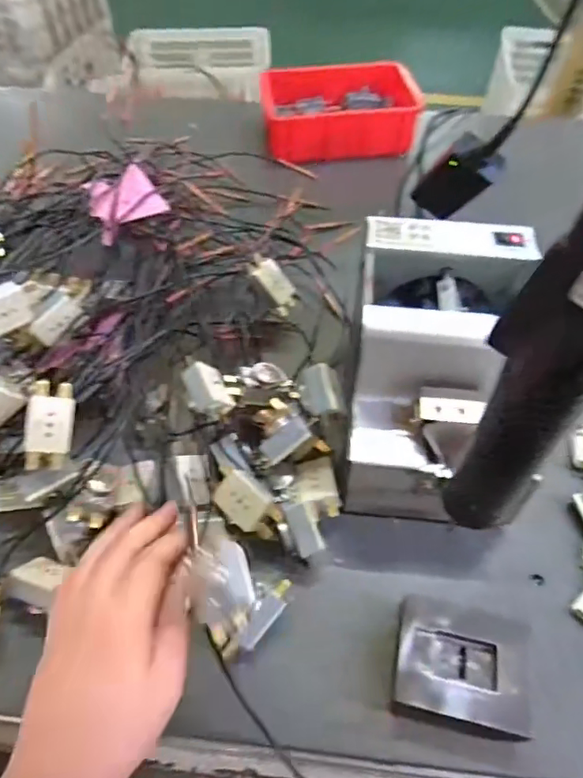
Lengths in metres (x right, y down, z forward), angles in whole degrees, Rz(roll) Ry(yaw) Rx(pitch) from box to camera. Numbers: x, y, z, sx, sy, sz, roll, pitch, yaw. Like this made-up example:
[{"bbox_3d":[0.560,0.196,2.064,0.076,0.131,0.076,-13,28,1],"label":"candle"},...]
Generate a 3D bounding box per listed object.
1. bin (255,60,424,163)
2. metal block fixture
[{"bbox_3d":[0.068,-0.374,0.728,0.214,0.061,0.128,-8,54,-6],"label":"bin"},{"bbox_3d":[0.110,0.177,0.337,0.089,0.030,0.067,10,55,7],"label":"metal block fixture"}]

